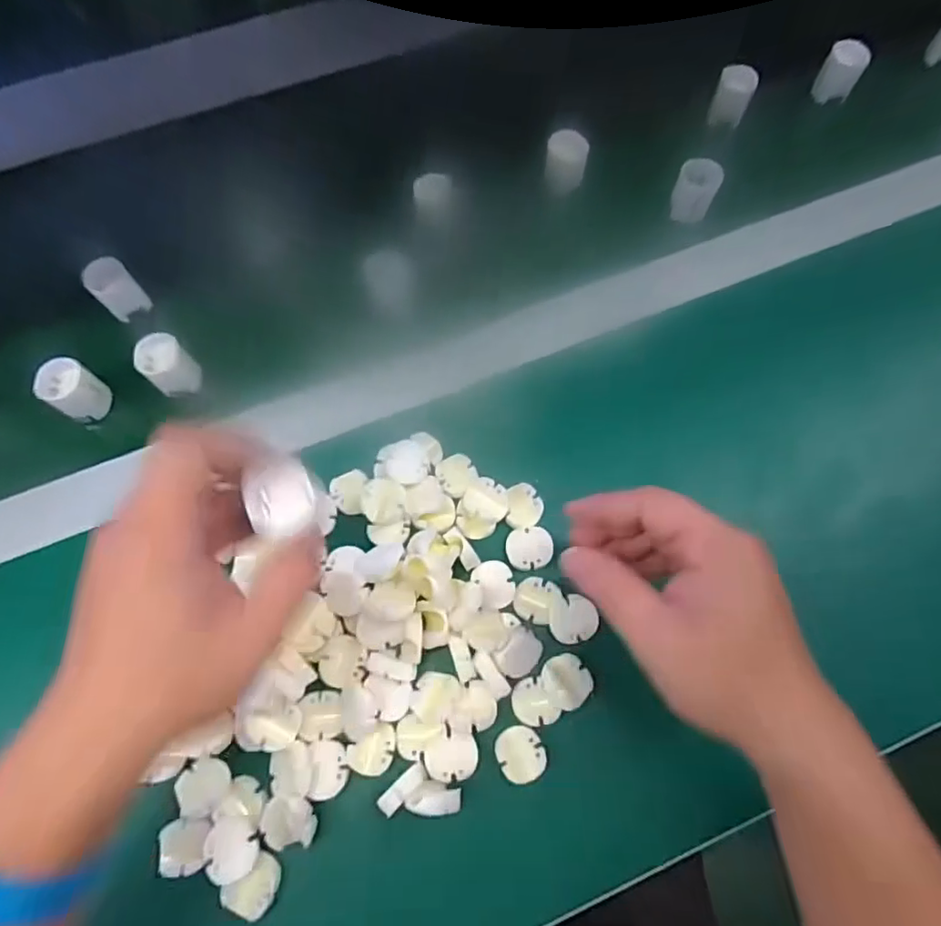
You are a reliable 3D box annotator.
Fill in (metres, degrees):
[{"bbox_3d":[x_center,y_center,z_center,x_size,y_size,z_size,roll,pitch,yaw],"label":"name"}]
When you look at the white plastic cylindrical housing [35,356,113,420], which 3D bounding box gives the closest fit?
[{"bbox_3d":[-0.264,-0.049,0.387,0.030,0.037,0.030,0,70,-1],"label":"white plastic cylindrical housing"}]

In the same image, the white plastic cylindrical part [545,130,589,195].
[{"bbox_3d":[0.074,-0.232,0.446,0.030,0.031,0.030,0,70,-1],"label":"white plastic cylindrical part"}]

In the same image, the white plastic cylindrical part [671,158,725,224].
[{"bbox_3d":[0.168,-0.203,0.434,0.029,0.037,0.025,19,71,6],"label":"white plastic cylindrical part"}]

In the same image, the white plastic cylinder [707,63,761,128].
[{"bbox_3d":[0.213,-0.299,0.469,0.026,0.033,0.032,15,71,4],"label":"white plastic cylinder"}]

